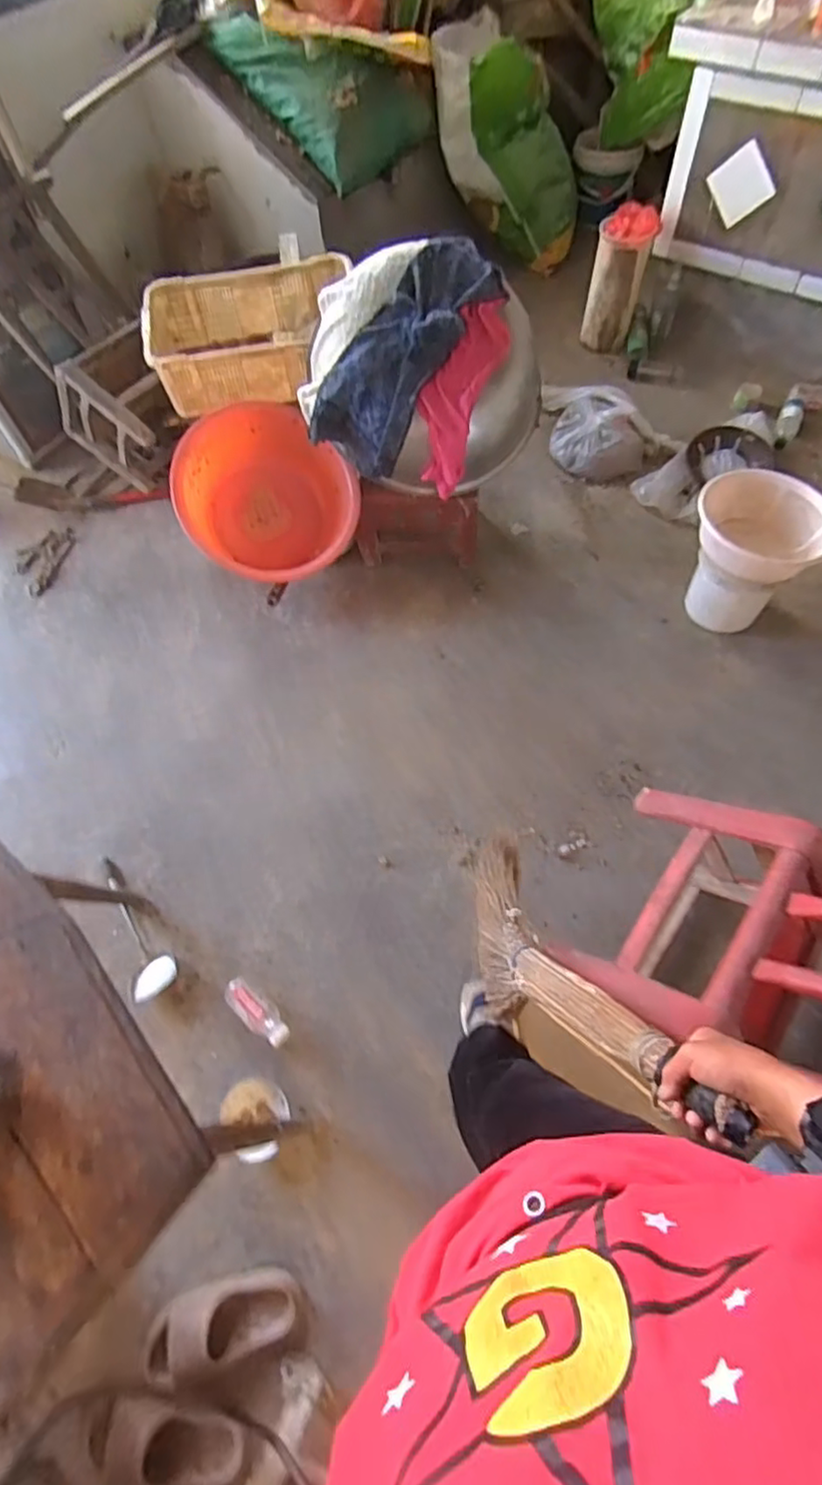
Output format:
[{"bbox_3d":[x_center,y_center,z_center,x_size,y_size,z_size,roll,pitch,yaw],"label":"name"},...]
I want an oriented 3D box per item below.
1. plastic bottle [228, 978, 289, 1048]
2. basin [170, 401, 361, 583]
[{"bbox_3d":[-0.307,0.537,1.261,0.158,0.054,0.059,37,72,18],"label":"plastic bottle"},{"bbox_3d":[-0.368,-0.620,1.602,0.427,0.399,0.165,-13,36,-19],"label":"basin"}]

